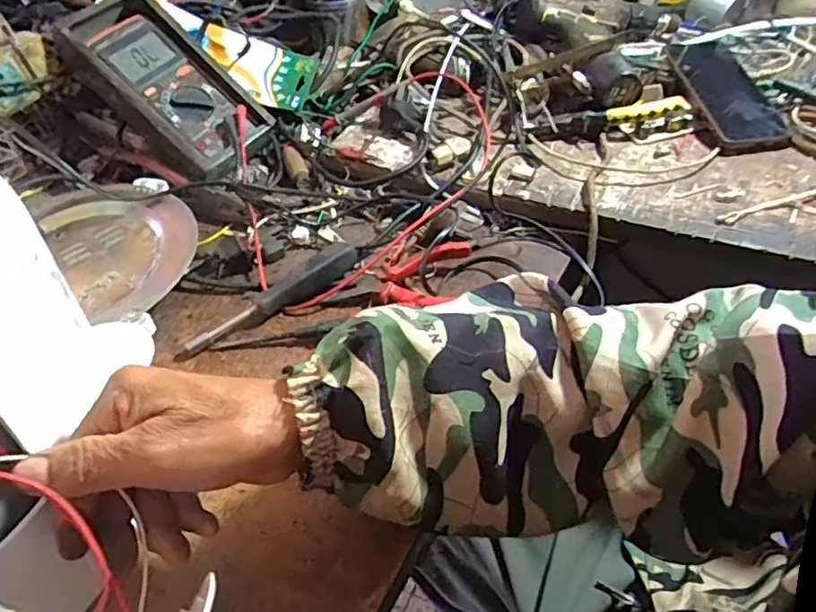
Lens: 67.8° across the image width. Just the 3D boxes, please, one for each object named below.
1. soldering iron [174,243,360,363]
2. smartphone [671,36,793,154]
[{"bbox_3d":[-0.115,-0.009,0.511,0.173,0.025,0.028,-34,53,-26],"label":"soldering iron"},{"bbox_3d":[0.353,-0.243,0.682,0.085,0.017,0.204,-4,57,-3],"label":"smartphone"}]

